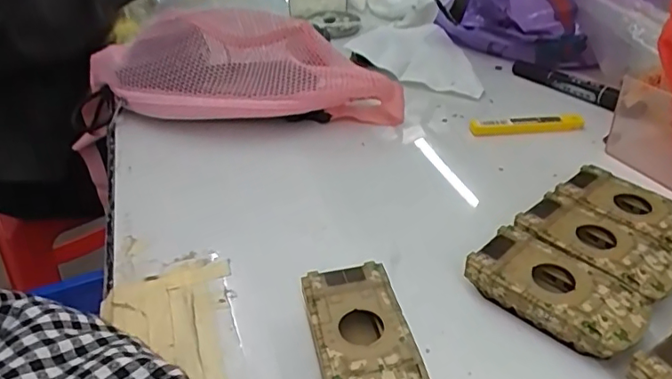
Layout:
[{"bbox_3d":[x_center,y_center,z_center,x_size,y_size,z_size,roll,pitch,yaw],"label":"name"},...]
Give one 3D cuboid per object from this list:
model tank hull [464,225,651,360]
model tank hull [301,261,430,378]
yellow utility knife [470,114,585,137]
[{"bbox_3d":[0.129,0.063,0.324,0.049,0.027,0.093,-31,45,-33],"label":"model tank hull"},{"bbox_3d":[0.014,0.085,0.297,0.050,0.025,0.094,-9,37,-10],"label":"model tank hull"},{"bbox_3d":[0.178,-0.060,0.502,0.107,0.010,0.018,-5,36,-4],"label":"yellow utility knife"}]

